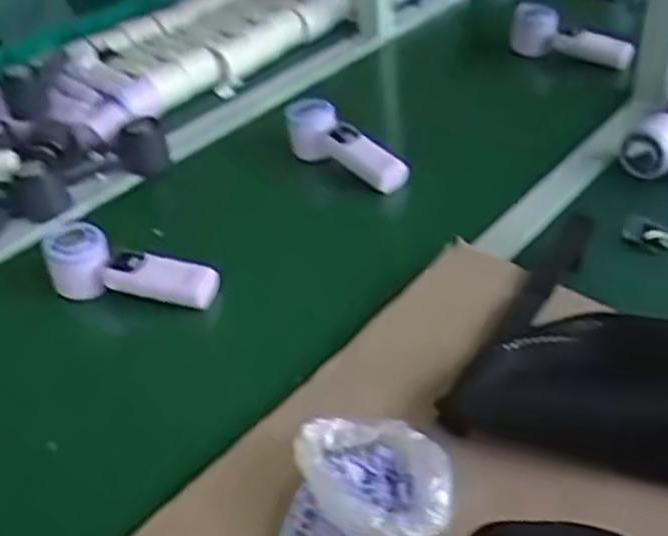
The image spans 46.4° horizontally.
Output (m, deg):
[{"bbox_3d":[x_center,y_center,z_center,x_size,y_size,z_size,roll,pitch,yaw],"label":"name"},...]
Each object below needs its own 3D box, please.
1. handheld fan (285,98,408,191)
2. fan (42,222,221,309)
[{"bbox_3d":[0.015,-0.140,0.898,0.159,0.069,0.051,32,48,17],"label":"handheld fan"},{"bbox_3d":[-0.195,-0.001,0.741,0.160,0.052,0.049,7,39,15],"label":"fan"}]

